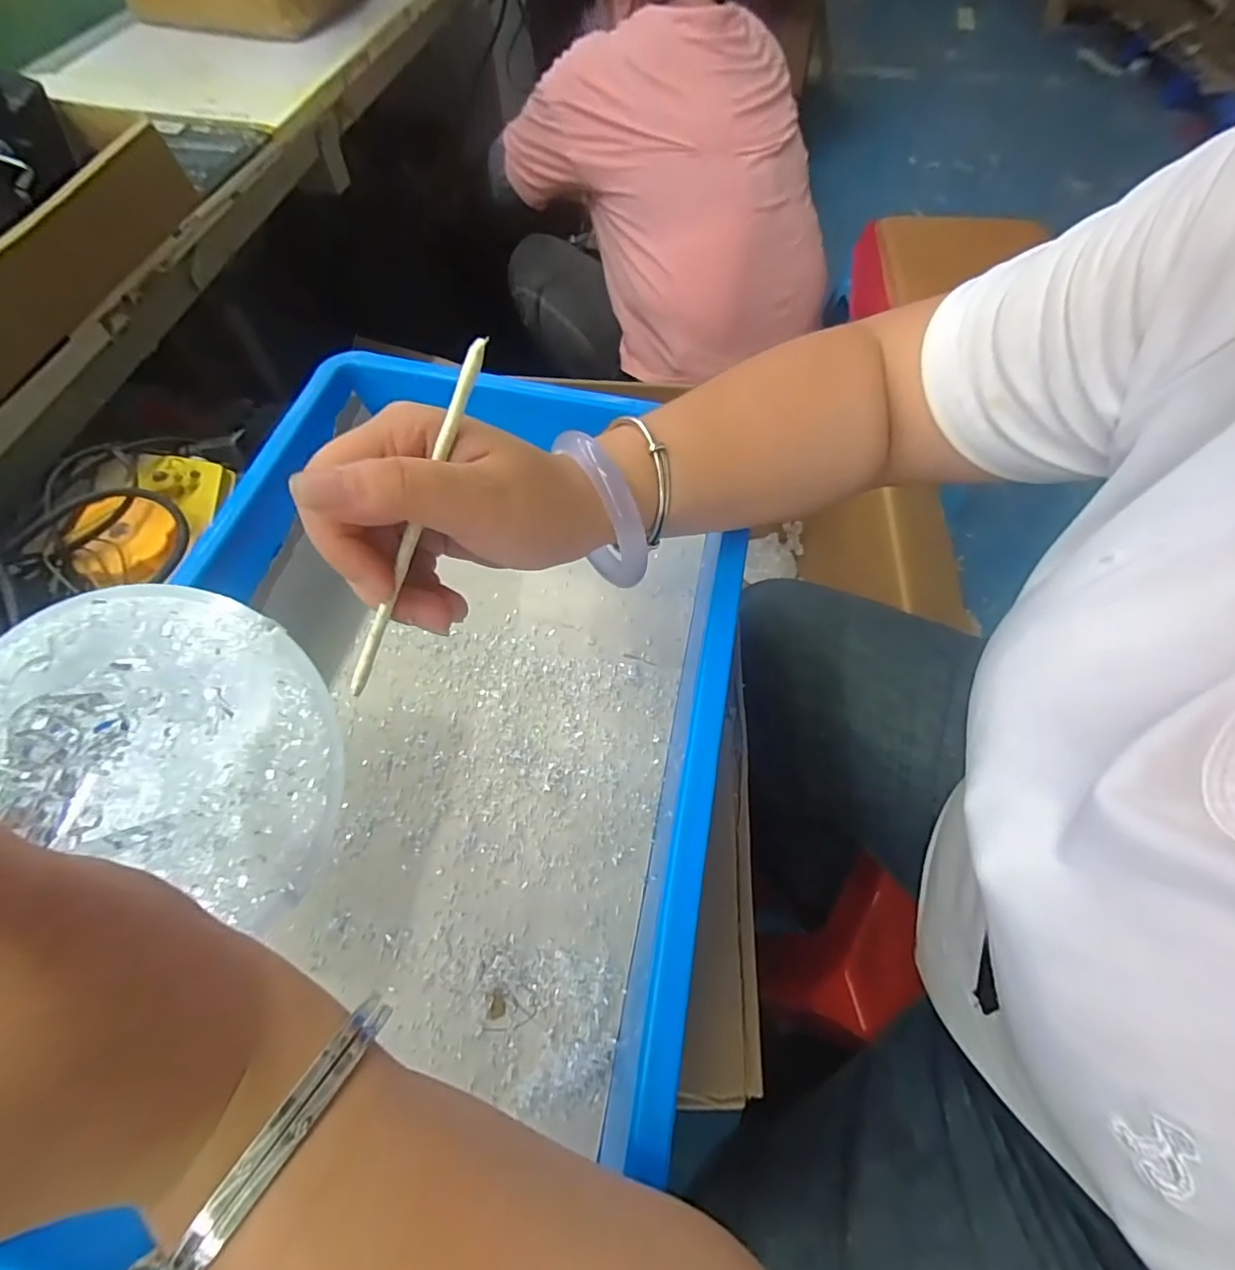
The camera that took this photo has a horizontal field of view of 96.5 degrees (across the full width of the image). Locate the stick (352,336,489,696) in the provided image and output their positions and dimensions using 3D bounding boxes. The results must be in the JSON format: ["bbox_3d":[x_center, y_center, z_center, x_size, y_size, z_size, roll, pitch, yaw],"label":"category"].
[{"bbox_3d":[-0.066,-0.036,0.178,0.004,0.005,0.121,24,97,12],"label":"stick"}]

